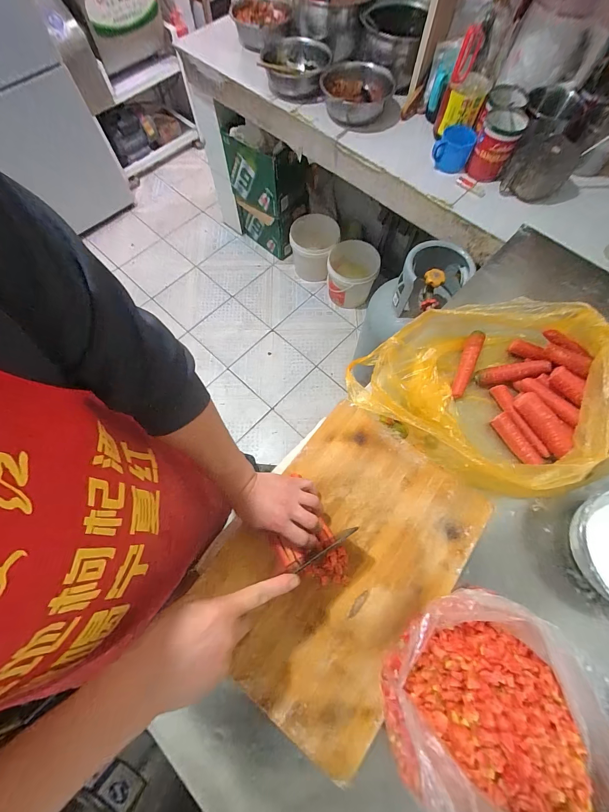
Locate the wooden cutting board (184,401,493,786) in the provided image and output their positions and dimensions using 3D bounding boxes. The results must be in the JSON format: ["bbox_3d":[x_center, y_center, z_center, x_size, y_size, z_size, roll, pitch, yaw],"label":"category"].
[{"bbox_3d":[0.055,0.234,0.483,0.314,0.026,0.422,34,73,12],"label":"wooden cutting board"}]

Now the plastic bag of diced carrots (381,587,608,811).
[{"bbox_3d":[0.224,0.357,0.377,0.231,0.119,0.235,2,70,1],"label":"plastic bag of diced carrots"}]

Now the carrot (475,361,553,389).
[{"bbox_3d":[0.397,-0.062,0.596,0.124,0.025,0.035,-12,69,13],"label":"carrot"}]

